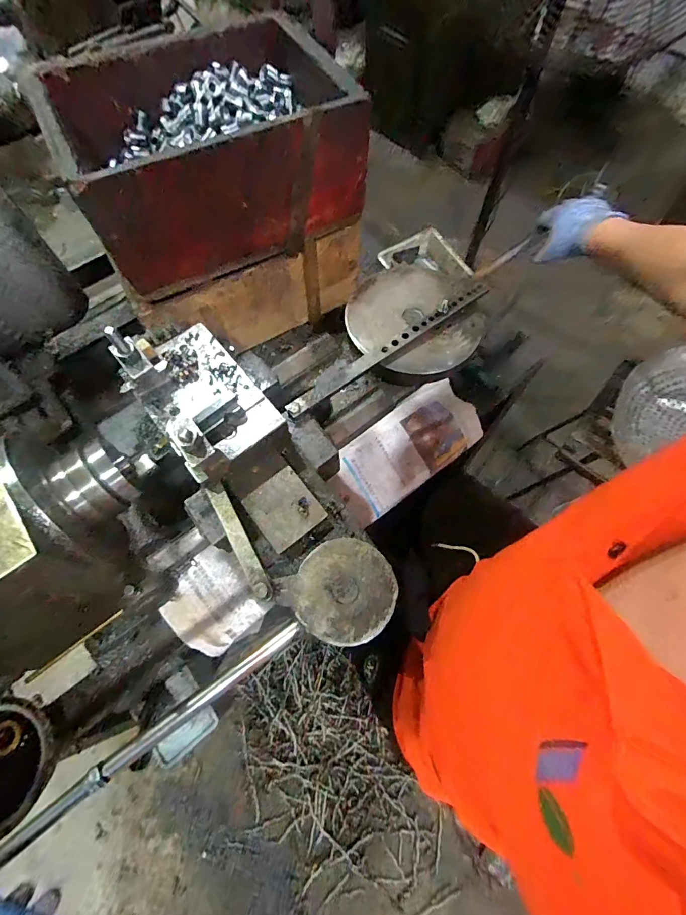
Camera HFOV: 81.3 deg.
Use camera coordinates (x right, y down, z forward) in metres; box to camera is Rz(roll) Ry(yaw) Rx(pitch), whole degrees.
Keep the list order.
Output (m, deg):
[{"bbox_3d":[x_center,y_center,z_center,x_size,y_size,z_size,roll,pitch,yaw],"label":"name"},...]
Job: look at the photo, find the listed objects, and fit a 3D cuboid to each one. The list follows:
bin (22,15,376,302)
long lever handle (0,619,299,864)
[{"bbox_3d":[-0.171,-0.390,0.530,0.330,0.159,0.218,-29,69,-11],"label":"bin"},{"bbox_3d":[-0.208,0.282,0.361,0.401,0.017,0.017,-36,71,-11],"label":"long lever handle"}]

